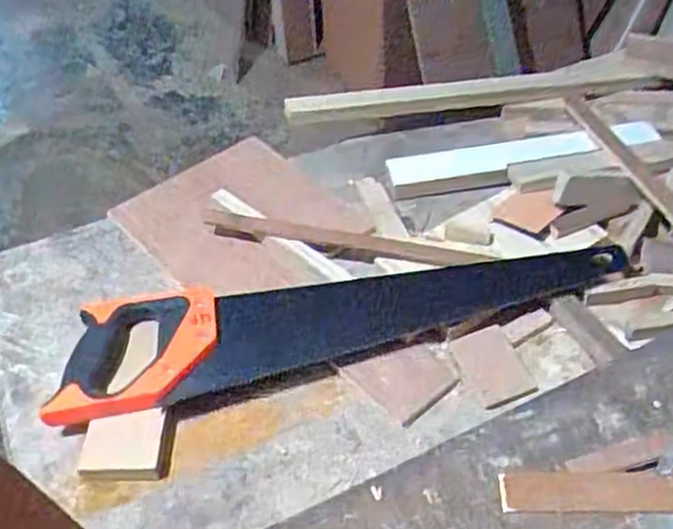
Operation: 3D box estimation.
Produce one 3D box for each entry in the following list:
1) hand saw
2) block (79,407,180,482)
[{"bbox_3d":[0.012,0.038,0.665,0.529,0.034,0.118,-11,46,-8],"label":"hand saw"},{"bbox_3d":[-0.172,0.149,0.594,0.072,0.020,0.056,0,46,2],"label":"block"}]

